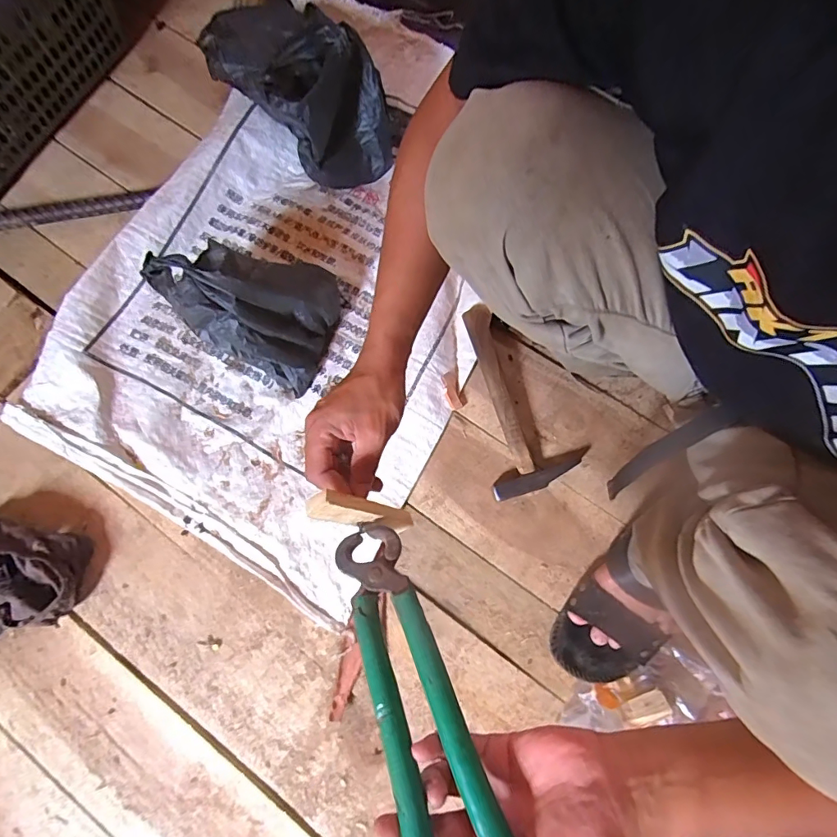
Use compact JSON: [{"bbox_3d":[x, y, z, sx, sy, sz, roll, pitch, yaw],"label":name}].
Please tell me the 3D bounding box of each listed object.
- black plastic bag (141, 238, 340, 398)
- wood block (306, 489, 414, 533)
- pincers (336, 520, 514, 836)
[{"bbox_3d":[-0.203,-0.156,0.587,0.177,0.153,0.163,25,77,6],"label":"black plastic bag"},{"bbox_3d":[-0.041,0.075,0.364,0.016,0.097,0.020,-5,70,45],"label":"wood block"},{"bbox_3d":[-0.002,0.186,0.306,0.061,0.013,0.244,-17,60,-4],"label":"pincers"}]

